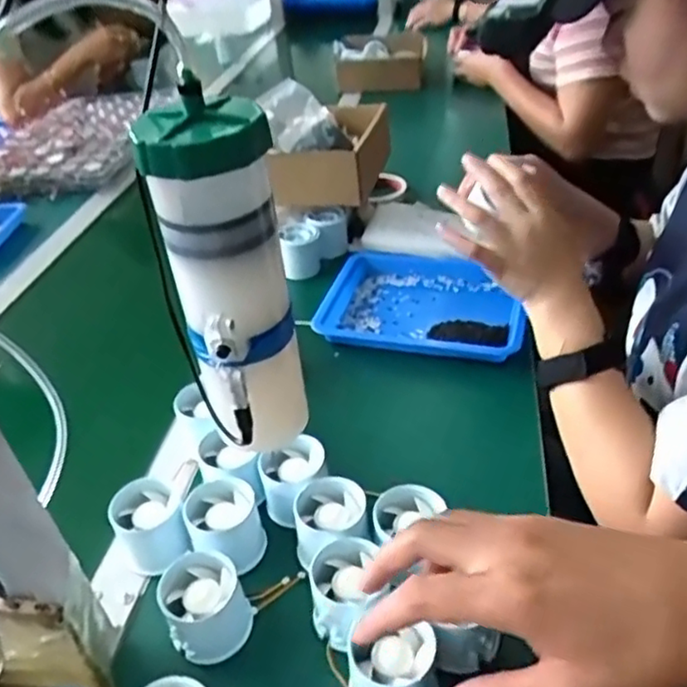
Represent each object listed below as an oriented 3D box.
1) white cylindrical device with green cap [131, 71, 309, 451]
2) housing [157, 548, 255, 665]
[{"bbox_3d":[-0.055,-0.030,0.324,0.056,0.175,0.051,-5,37,4],"label":"white cylindrical device with green cap"},{"bbox_3d":[-0.092,0.177,0.442,0.053,0.050,0.054,-5,37,4],"label":"housing"}]

